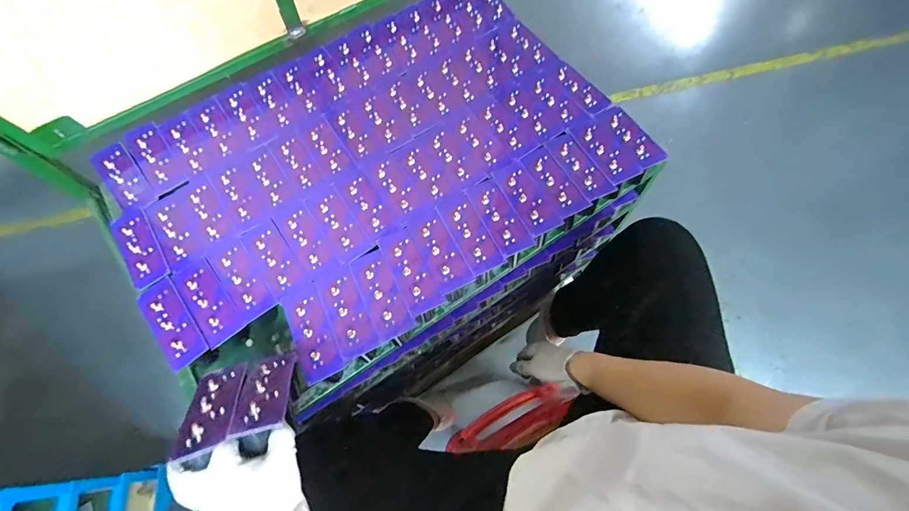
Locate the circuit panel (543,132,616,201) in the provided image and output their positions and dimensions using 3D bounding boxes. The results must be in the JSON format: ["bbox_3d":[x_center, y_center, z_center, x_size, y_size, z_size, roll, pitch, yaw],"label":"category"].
[{"bbox_3d":[0.200,-0.143,0.648,0.050,0.007,0.132,-25,62,-7],"label":"circuit panel"}]

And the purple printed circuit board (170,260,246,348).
[{"bbox_3d":[-0.356,0.065,0.587,0.053,0.004,0.137,-38,70,-13],"label":"purple printed circuit board"}]

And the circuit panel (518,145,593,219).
[{"bbox_3d":[0.155,-0.119,0.641,0.053,0.009,0.131,-26,63,-8],"label":"circuit panel"}]

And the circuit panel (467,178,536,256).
[{"bbox_3d":[0.068,-0.063,0.618,0.051,0.009,0.132,-26,68,-8],"label":"circuit panel"}]

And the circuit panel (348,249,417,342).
[{"bbox_3d":[-0.104,0.054,0.581,0.049,0.008,0.130,-28,66,-6],"label":"circuit panel"}]

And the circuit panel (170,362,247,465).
[{"bbox_3d":[-0.269,0.167,0.457,0.054,0.009,0.126,-8,26,-11],"label":"circuit panel"}]

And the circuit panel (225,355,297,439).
[{"bbox_3d":[-0.220,0.156,0.474,0.054,0.010,0.123,0,23,-16],"label":"circuit panel"}]

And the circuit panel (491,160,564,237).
[{"bbox_3d":[0.111,-0.092,0.632,0.053,0.012,0.130,-25,65,-9],"label":"circuit panel"}]

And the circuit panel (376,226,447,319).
[{"bbox_3d":[-0.066,0.020,0.589,0.052,0.008,0.133,-27,68,-9],"label":"circuit panel"}]

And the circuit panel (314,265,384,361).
[{"bbox_3d":[-0.151,0.076,0.569,0.054,0.005,0.129,-28,68,-9],"label":"circuit panel"}]

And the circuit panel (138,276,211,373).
[{"bbox_3d":[-0.399,0.092,0.571,0.050,0.010,0.134,-37,70,-12],"label":"circuit panel"}]

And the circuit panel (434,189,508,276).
[{"bbox_3d":[0.022,-0.035,0.613,0.053,0.008,0.134,-26,67,-7],"label":"circuit panel"}]

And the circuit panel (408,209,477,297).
[{"bbox_3d":[-0.023,-0.010,0.600,0.054,0.006,0.129,-26,68,-8],"label":"circuit panel"}]

